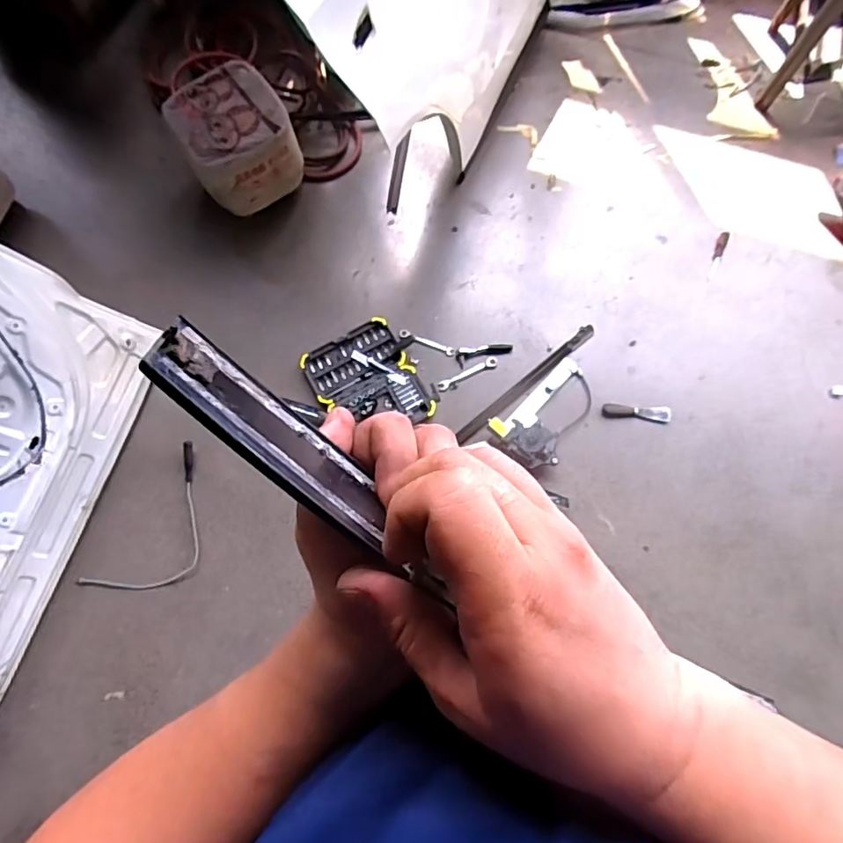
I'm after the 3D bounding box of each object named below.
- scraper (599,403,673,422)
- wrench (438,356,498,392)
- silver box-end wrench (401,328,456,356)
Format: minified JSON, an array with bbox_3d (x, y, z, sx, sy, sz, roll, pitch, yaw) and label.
[{"bbox_3d":[0.553,-0.024,1.403,0.177,0.016,0.037,4,74,3],"label":"scraper"},{"bbox_3d":[0.126,-0.125,1.457,0.171,0.016,0.037,-27,75,-6],"label":"wrench"},{"bbox_3d":[0.016,-0.215,1.475,0.157,0.014,0.027,22,76,8],"label":"silver box-end wrench"}]

